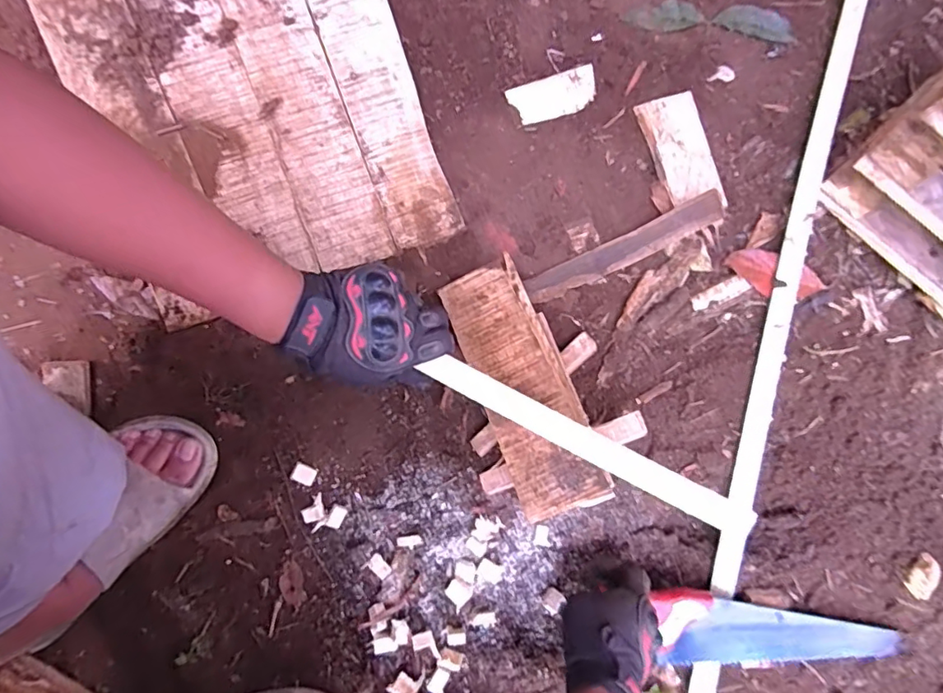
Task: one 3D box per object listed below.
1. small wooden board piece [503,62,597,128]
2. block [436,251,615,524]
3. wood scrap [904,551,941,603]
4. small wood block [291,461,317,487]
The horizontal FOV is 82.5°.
[{"bbox_3d":[0.101,-0.312,0.673,0.106,0.004,0.048,-15,105,6],"label":"small wooden board piece"},{"bbox_3d":[0.055,0.037,0.582,0.096,0.023,0.281,-24,67,4],"label":"block"},{"bbox_3d":[0.579,0.296,0.687,0.038,0.007,0.056,42,82,8],"label":"wood scrap"},{"bbox_3d":[-0.196,0.149,0.626,0.026,0.013,0.022,23,80,5],"label":"small wood block"}]

